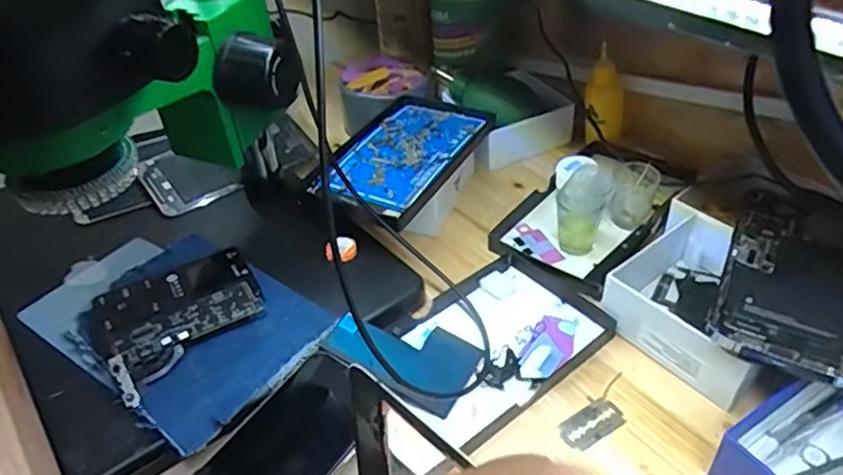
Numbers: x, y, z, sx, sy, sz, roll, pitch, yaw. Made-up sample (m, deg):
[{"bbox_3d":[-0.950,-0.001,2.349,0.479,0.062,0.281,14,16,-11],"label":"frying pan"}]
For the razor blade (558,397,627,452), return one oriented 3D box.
[{"bbox_3d":[0.106,0.116,0.396,0.042,0.004,0.023,-25,43,-22],"label":"razor blade"}]

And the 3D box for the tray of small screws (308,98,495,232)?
[{"bbox_3d":[-0.011,-0.076,0.558,0.104,0.016,0.177,23,49,24],"label":"tray of small screws"}]

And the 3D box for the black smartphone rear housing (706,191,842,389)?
[{"bbox_3d":[0.232,0.025,0.393,0.079,0.010,0.150,18,45,26],"label":"black smartphone rear housing"}]

